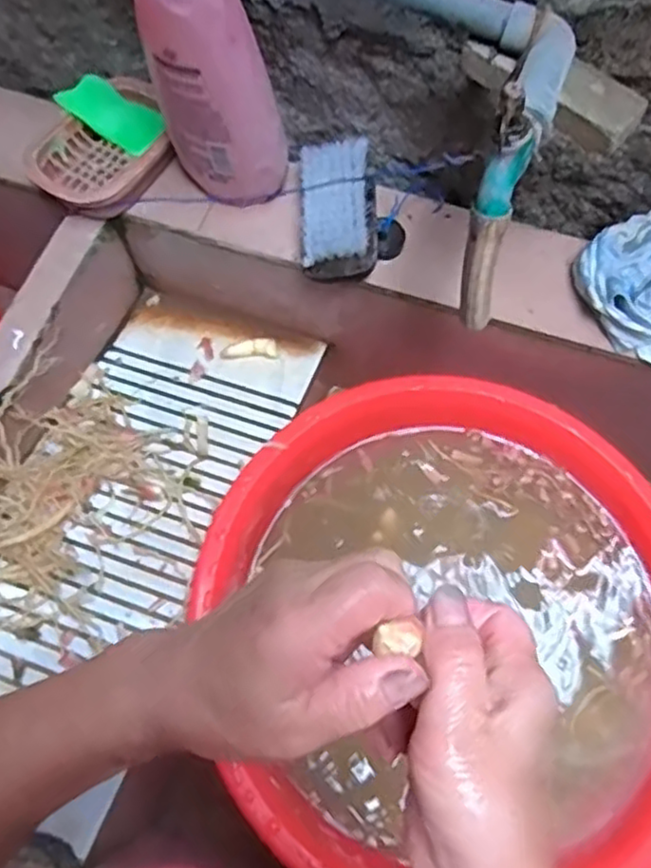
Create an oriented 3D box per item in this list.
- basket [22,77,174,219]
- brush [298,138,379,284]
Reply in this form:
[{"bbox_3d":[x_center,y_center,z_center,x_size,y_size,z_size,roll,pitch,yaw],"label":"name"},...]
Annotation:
[{"bbox_3d":[-0.186,-0.244,0.600,0.094,0.032,0.128,42,75,17],"label":"basket"},{"bbox_3d":[0.010,-0.182,0.555,0.061,0.029,0.120,-4,67,0],"label":"brush"}]

